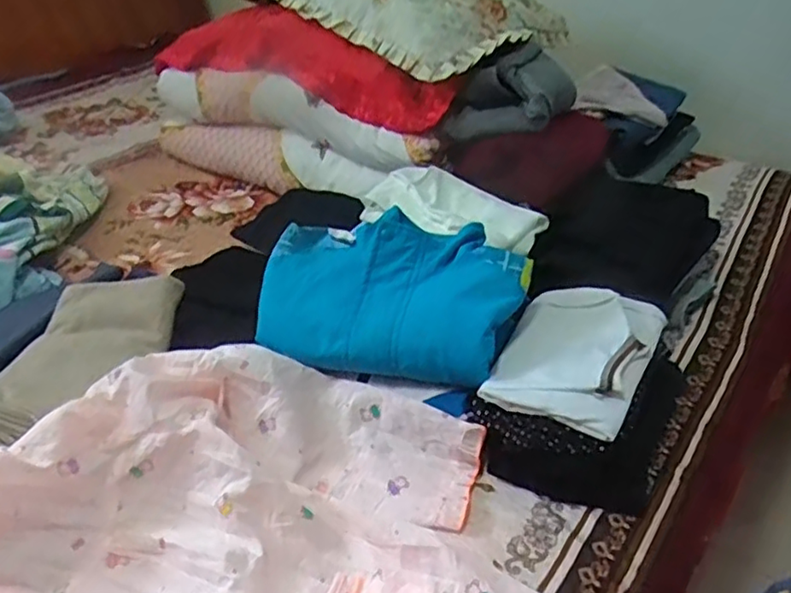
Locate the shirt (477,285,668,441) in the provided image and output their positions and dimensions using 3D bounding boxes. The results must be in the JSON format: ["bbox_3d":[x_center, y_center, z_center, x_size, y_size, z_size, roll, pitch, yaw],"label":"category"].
[{"bbox_3d":[0.198,0.056,0.688,0.153,0.043,0.234,16,38,24],"label":"shirt"}]

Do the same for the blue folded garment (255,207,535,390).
[{"bbox_3d":[-0.009,-0.007,0.755,0.312,0.057,0.215,10,65,19],"label":"blue folded garment"}]

